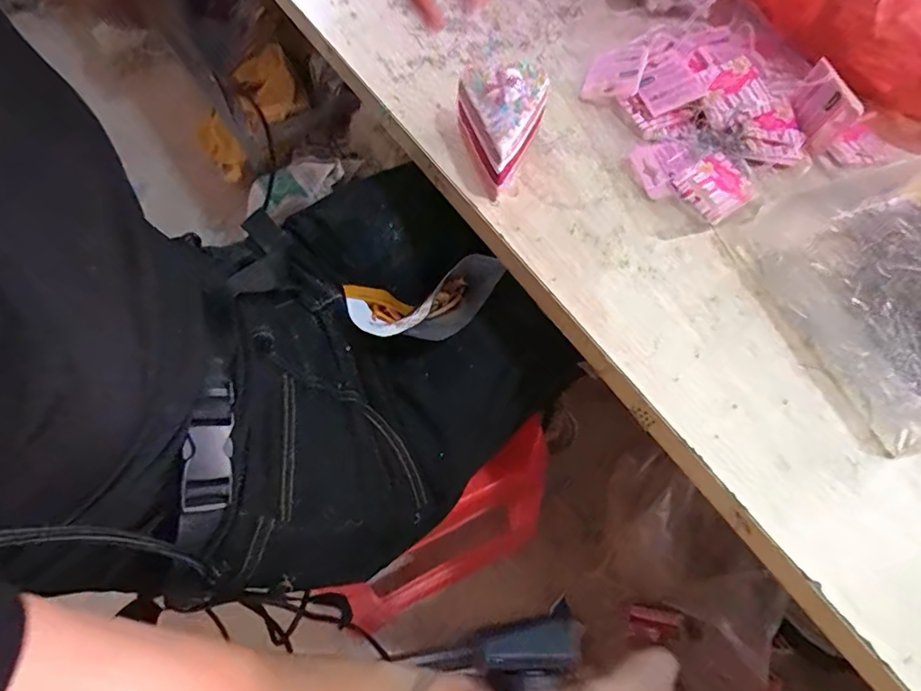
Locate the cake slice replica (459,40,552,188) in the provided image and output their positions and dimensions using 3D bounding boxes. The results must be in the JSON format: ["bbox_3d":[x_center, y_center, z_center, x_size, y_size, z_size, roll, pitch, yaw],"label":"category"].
[{"bbox_3d":[0.028,-0.158,0.366,0.063,0.070,0.084,3,61,0],"label":"cake slice replica"}]

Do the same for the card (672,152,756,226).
[{"bbox_3d":[0.189,-0.117,0.374,0.058,0.009,0.045,-35,72,-21],"label":"card"}]

